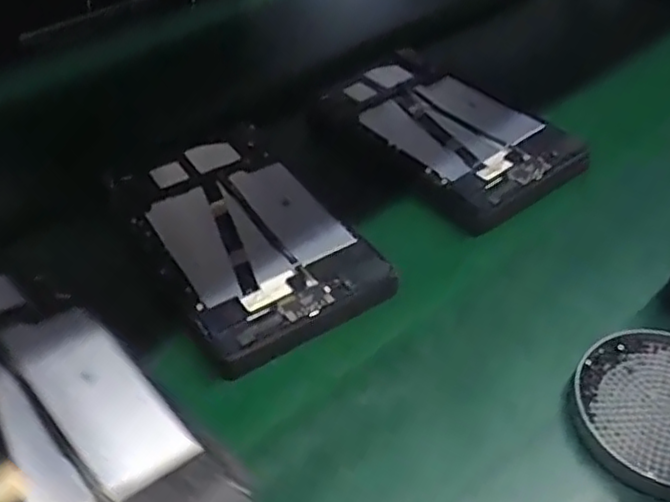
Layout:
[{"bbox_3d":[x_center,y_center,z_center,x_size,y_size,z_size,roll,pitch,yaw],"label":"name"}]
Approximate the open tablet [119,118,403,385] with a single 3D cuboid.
[{"bbox_3d":[-0.076,-0.022,0.574,0.150,0.021,0.263,-22,48,-22],"label":"open tablet"}]

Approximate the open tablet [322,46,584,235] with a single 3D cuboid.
[{"bbox_3d":[0.103,-0.127,0.663,0.151,0.017,0.263,-22,48,-22],"label":"open tablet"}]

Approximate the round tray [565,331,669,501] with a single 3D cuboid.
[{"bbox_3d":[0.208,0.106,0.441,0.109,0.031,0.107,1,44,-1],"label":"round tray"}]

